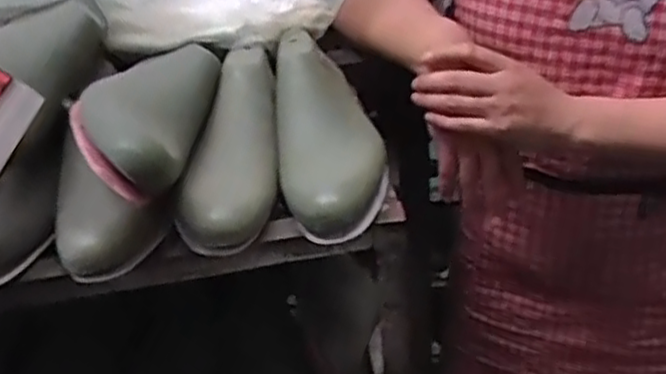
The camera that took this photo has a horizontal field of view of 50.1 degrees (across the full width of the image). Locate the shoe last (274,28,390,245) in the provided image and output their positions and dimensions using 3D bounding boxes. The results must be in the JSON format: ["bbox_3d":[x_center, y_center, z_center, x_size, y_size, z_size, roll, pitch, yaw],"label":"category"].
[{"bbox_3d":[-0.006,-0.057,0.626,0.089,0.053,0.246,-8,47,-3],"label":"shoe last"}]

